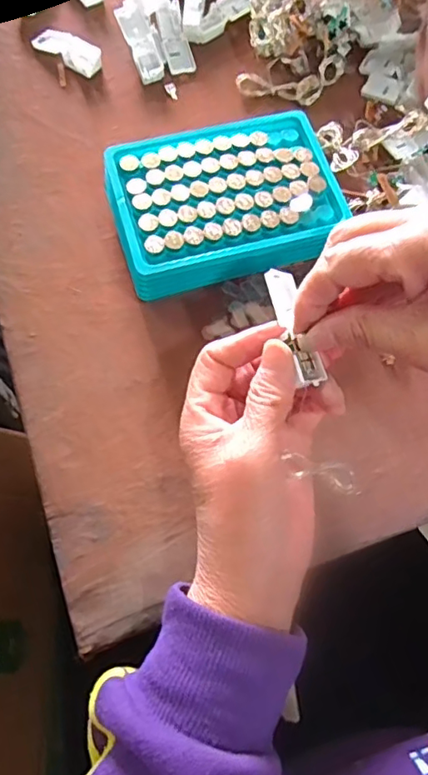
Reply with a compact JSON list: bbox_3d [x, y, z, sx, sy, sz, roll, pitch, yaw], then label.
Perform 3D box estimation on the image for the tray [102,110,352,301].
[{"bbox_3d":[0.005,-0.113,0.346,0.133,0.036,0.102,-16,71,-7],"label":"tray"}]

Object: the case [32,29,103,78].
[{"bbox_3d":[-0.110,-0.255,0.416,0.059,0.007,0.024,36,73,11],"label":"case"}]

